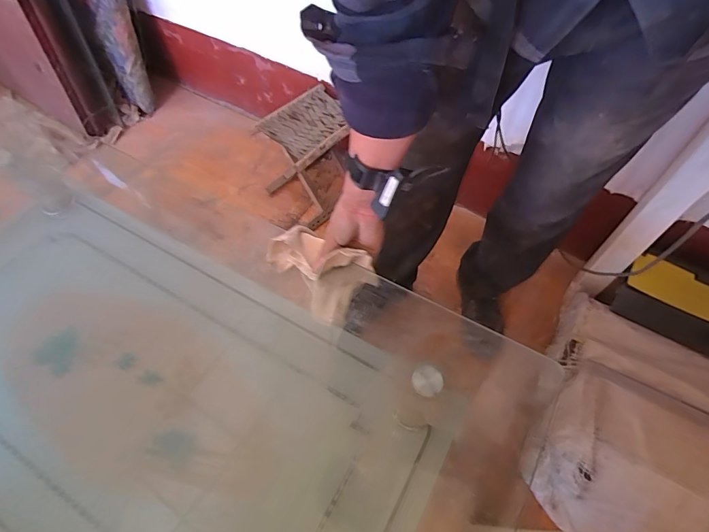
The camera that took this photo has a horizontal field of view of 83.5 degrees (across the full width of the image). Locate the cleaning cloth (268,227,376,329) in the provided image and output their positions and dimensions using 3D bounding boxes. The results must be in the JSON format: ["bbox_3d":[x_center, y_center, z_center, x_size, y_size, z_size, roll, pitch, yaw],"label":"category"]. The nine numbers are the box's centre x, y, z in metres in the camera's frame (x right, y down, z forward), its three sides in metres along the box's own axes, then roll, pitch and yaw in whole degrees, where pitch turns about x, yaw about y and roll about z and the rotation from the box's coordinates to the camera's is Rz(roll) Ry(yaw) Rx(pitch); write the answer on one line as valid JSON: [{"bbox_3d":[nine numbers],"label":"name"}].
[{"bbox_3d":[-0.049,0.003,0.605,0.101,0.091,0.142,-40,65,-21],"label":"cleaning cloth"}]

